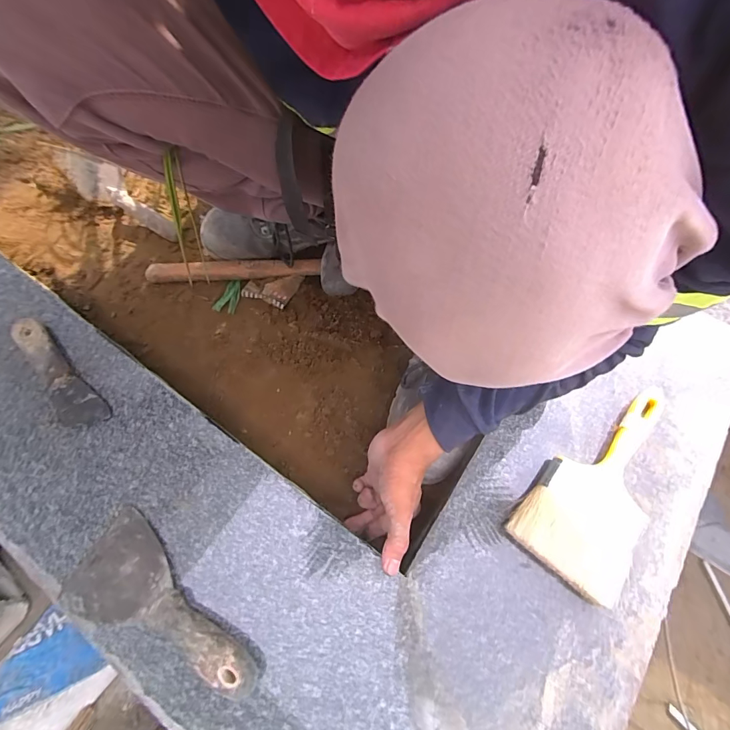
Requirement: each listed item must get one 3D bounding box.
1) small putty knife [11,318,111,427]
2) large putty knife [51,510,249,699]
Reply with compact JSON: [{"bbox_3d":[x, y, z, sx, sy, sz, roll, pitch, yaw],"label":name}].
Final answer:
[{"bbox_3d":[-0.363,0.010,0.446,0.171,0.018,0.044,42,73,16],"label":"small putty knife"},{"bbox_3d":[-0.182,0.220,0.348,0.197,0.026,0.089,27,70,12],"label":"large putty knife"}]

